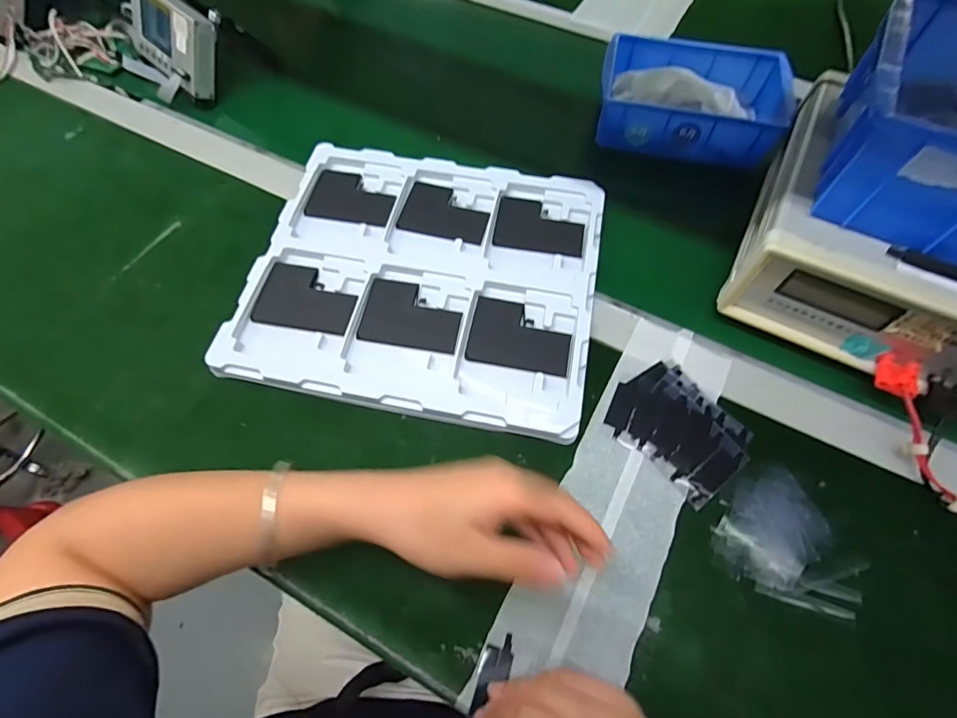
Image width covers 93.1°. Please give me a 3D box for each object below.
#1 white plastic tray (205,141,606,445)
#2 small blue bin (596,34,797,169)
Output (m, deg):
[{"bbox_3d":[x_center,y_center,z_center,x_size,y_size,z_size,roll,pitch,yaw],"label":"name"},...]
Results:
[{"bbox_3d":[-0.050,-0.082,0.442,0.315,0.024,0.280,10,63,5],"label":"white plastic tray"},{"bbox_3d":[0.243,-0.299,0.527,0.204,0.060,0.140,14,64,7],"label":"small blue bin"}]

